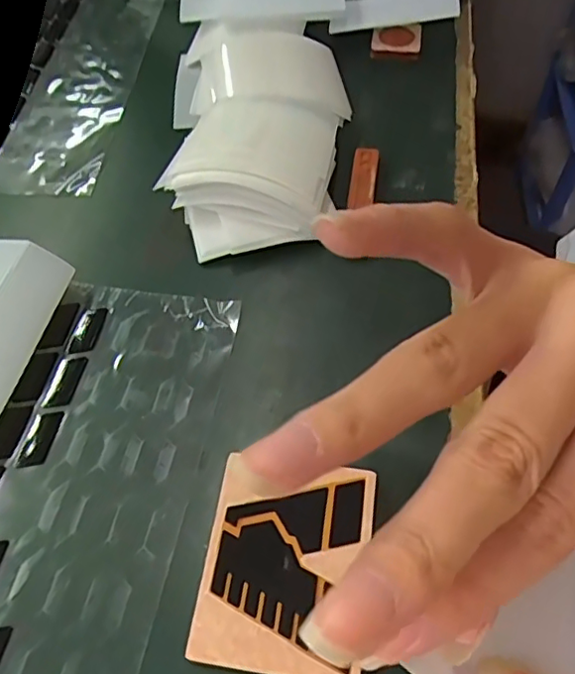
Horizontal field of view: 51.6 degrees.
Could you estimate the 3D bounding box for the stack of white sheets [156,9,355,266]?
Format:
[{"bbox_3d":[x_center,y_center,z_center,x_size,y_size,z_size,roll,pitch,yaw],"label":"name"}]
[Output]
[{"bbox_3d":[-0.016,-0.117,0.311,0.090,0.027,0.168,-3,58,1],"label":"stack of white sheets"}]

